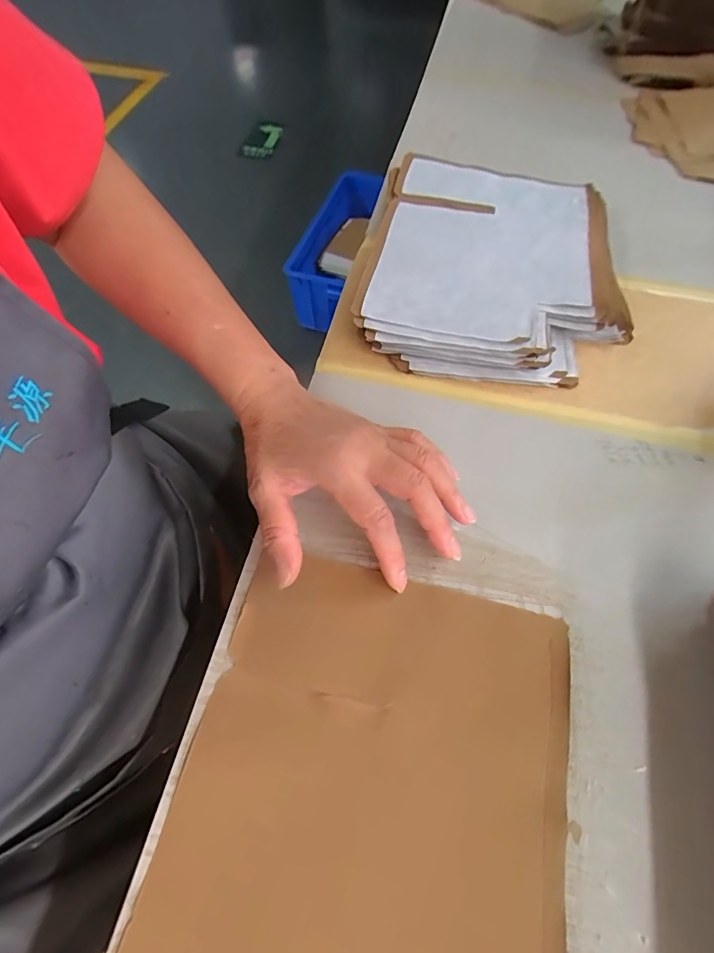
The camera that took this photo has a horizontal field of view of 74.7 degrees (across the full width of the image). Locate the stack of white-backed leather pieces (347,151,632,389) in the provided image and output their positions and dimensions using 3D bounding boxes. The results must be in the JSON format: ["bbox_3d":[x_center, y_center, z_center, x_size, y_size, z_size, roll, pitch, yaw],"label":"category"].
[{"bbox_3d":[0.126,-0.195,0.427,0.221,0.035,0.262,8,61,4],"label":"stack of white-backed leather pieces"}]

